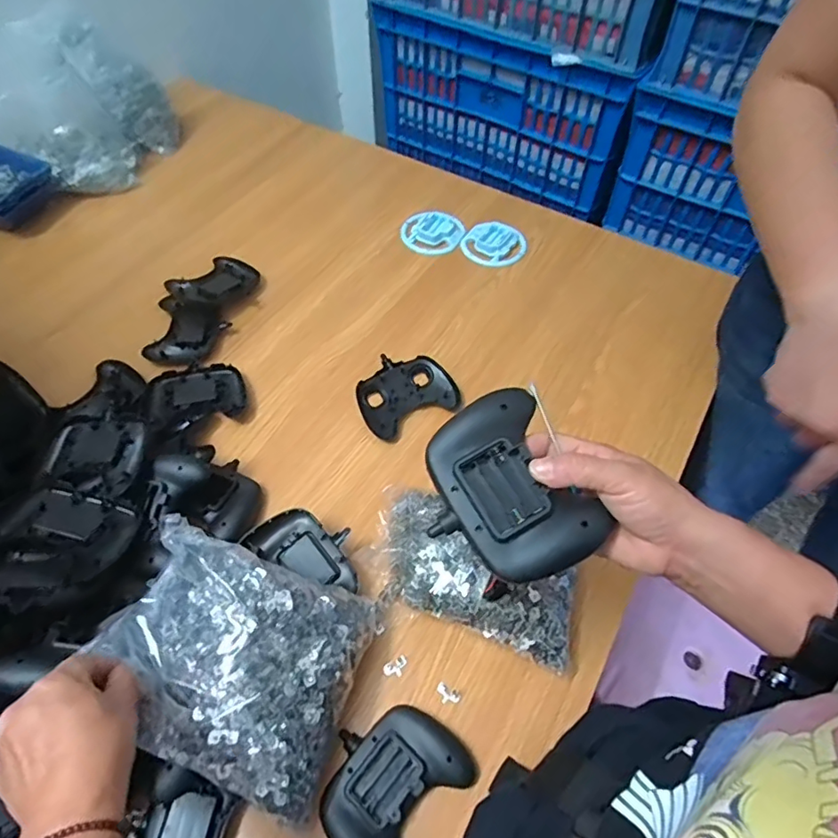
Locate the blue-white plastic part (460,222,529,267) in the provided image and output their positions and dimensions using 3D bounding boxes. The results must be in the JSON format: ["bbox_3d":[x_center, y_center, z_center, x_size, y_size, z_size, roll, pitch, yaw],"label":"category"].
[{"bbox_3d":[0.111,-0.258,0.788,0.094,0.017,0.077,13,56,8],"label":"blue-white plastic part"}]

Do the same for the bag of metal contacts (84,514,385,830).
[{"bbox_3d":[-0.148,0.194,0.440,0.207,0.071,0.169,37,62,-16],"label":"bag of metal contacts"}]

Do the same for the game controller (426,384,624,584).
[{"bbox_3d":[0.055,0.048,0.359,0.095,0.034,0.119,-25,74,-4],"label":"game controller"}]

